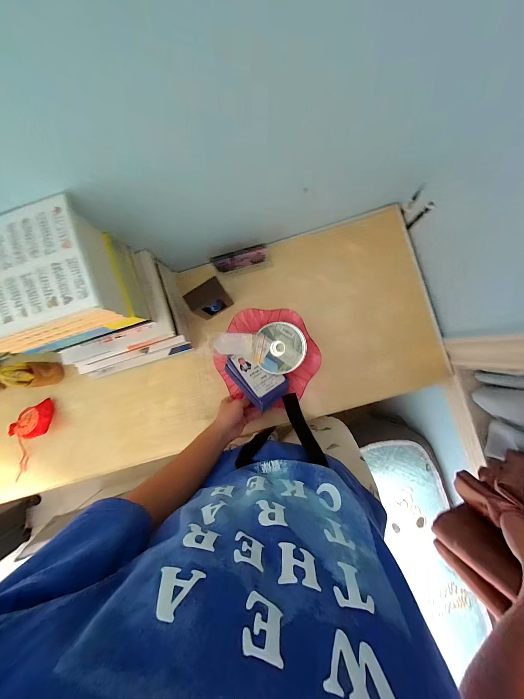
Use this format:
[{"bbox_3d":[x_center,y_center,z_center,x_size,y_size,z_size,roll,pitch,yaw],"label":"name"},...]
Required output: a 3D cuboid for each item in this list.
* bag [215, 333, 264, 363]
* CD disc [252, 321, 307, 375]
[{"bbox_3d":[-0.053,-0.007,0.583,0.111,0.010,0.061,4,88,-11],"label":"bag"},{"bbox_3d":[0.039,-0.004,0.582,0.119,0.007,0.118,0,89,13],"label":"CD disc"}]

